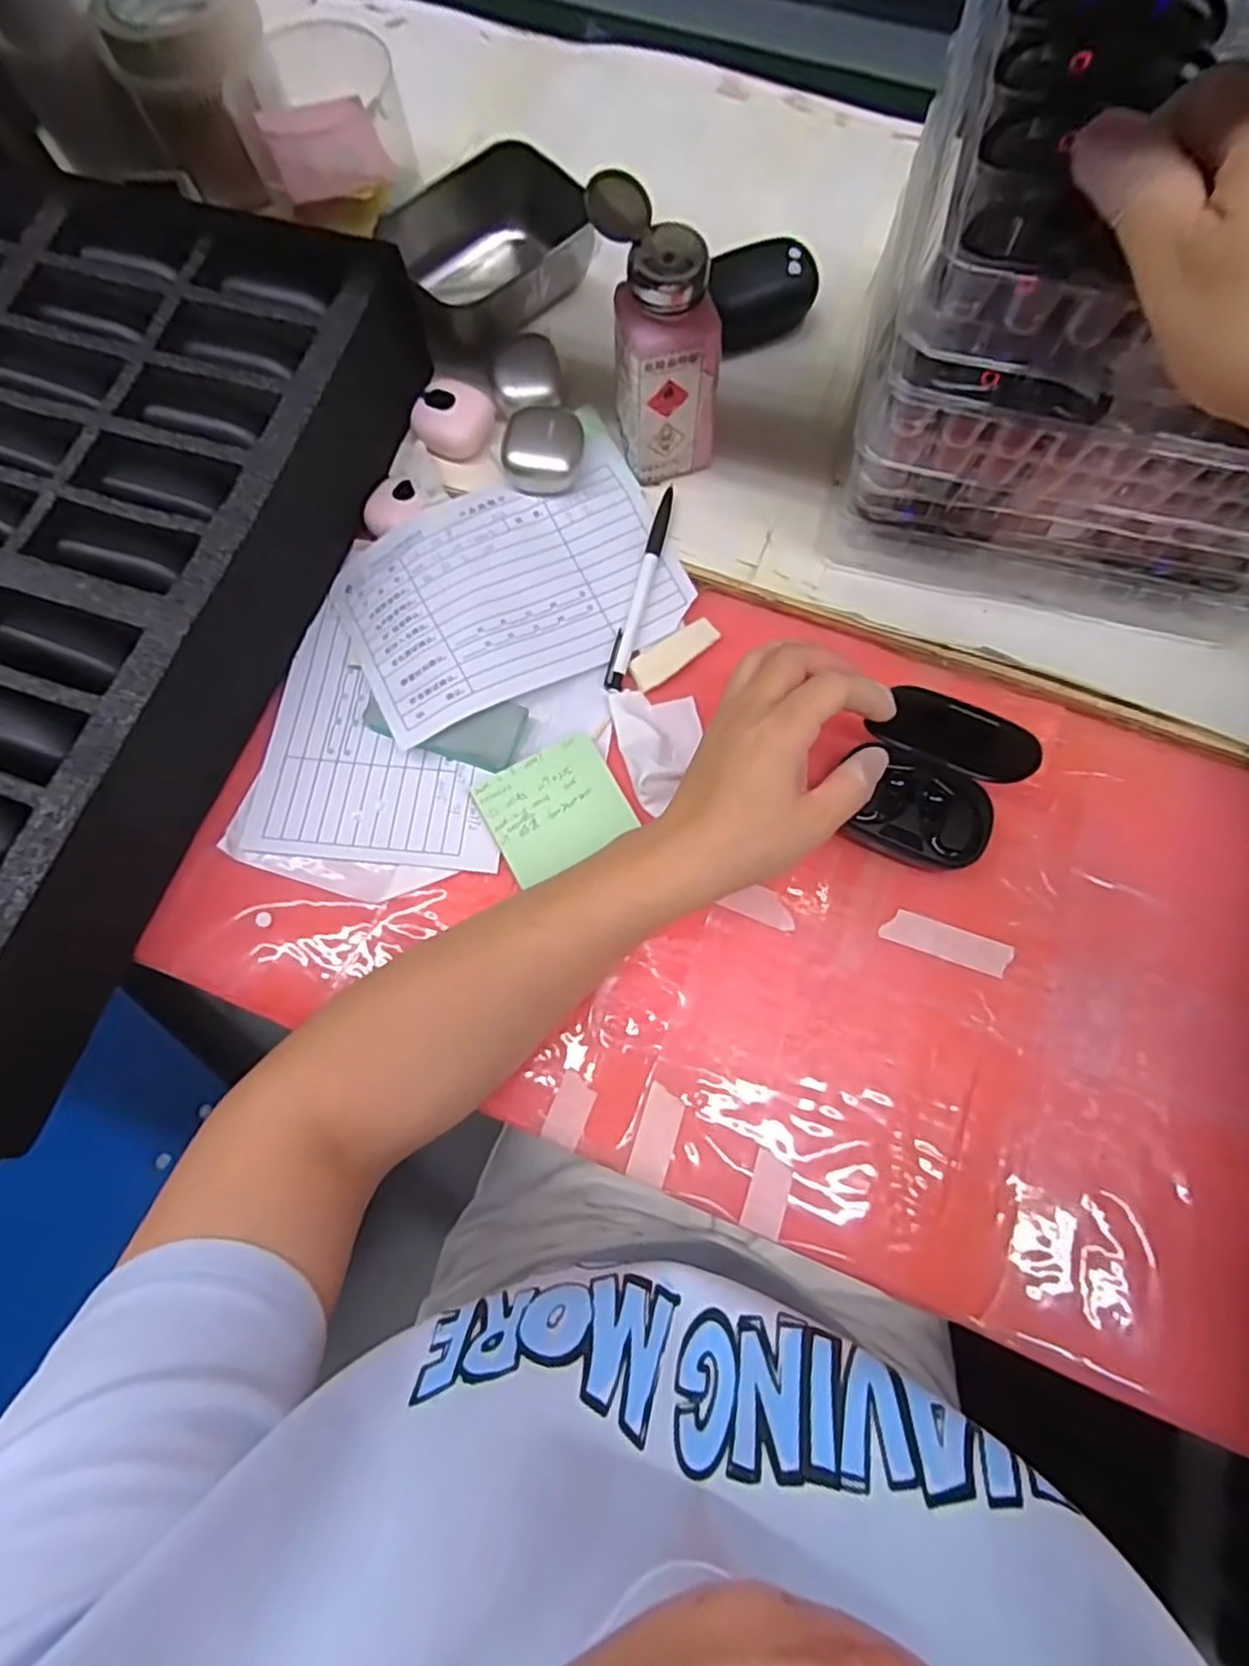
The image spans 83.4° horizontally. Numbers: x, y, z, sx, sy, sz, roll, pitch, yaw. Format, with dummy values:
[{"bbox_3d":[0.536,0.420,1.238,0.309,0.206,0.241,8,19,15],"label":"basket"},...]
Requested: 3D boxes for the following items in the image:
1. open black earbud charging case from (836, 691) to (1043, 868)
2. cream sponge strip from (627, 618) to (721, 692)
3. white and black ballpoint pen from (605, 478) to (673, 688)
[{"bbox_3d":[0.167,-0.027,0.378,0.081,0.068,0.072,26,76,10],"label":"open black earbud charging case"},{"bbox_3d":[0.032,-0.111,0.435,0.062,0.004,0.020,-35,76,-10],"label":"cream sponge strip"},{"bbox_3d":[0.011,-0.154,0.441,0.012,0.012,0.139,15,73,5],"label":"white and black ballpoint pen"}]

